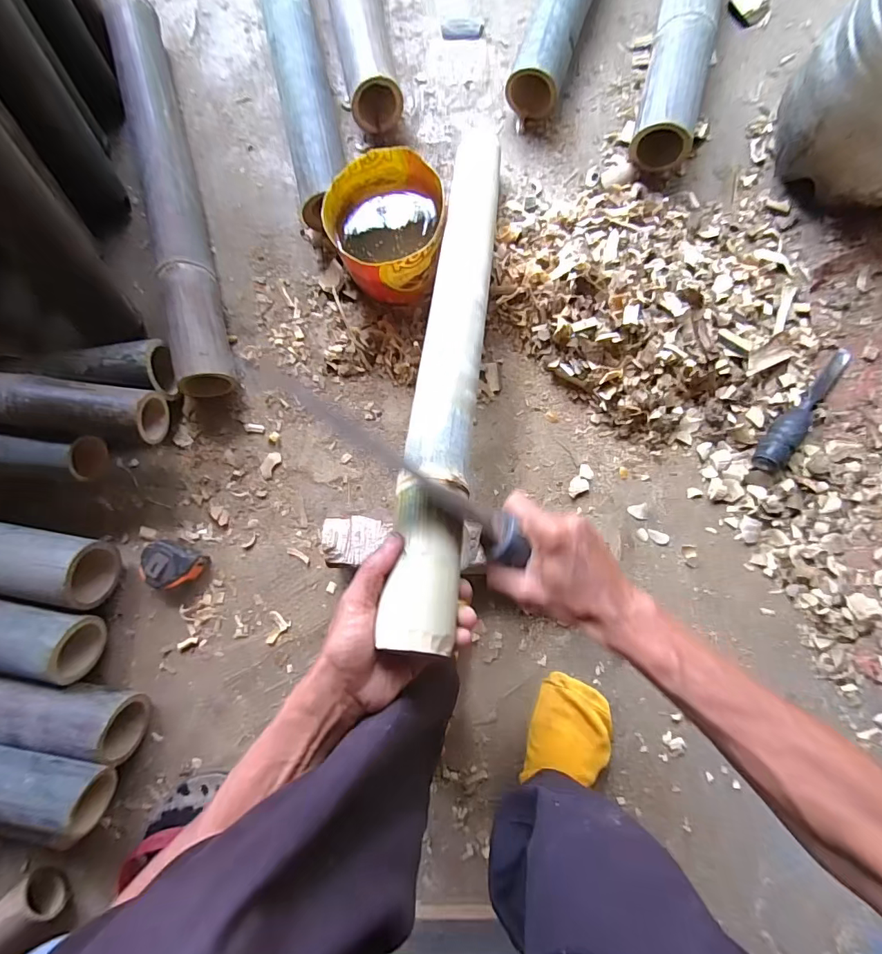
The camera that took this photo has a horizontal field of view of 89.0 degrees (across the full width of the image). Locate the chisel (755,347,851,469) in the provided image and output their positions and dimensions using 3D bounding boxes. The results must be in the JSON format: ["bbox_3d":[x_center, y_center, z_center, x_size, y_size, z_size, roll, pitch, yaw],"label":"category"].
[{"bbox_3d":[0.451,-0.083,0.547,0.036,0.033,0.196,44,86,9],"label":"chisel"}]

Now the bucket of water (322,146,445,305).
[{"bbox_3d":[-0.066,-0.316,0.584,0.140,0.092,0.157,1,81,4],"label":"bucket of water"}]

